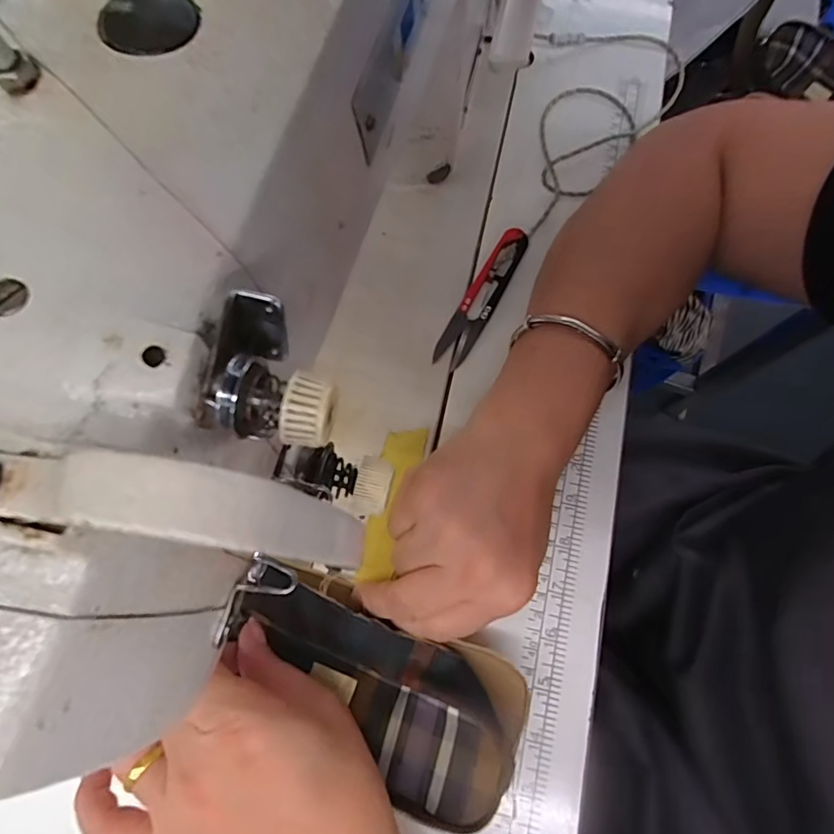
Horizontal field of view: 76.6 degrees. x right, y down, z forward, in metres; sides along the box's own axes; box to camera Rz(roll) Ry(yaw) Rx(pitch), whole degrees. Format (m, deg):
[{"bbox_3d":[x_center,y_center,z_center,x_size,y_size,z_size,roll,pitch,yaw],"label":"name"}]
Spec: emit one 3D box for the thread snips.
[{"bbox_3d":[0.043,-0.079,0.345,0.021,0.015,0.102,29,74,7],"label":"thread snips"}]

